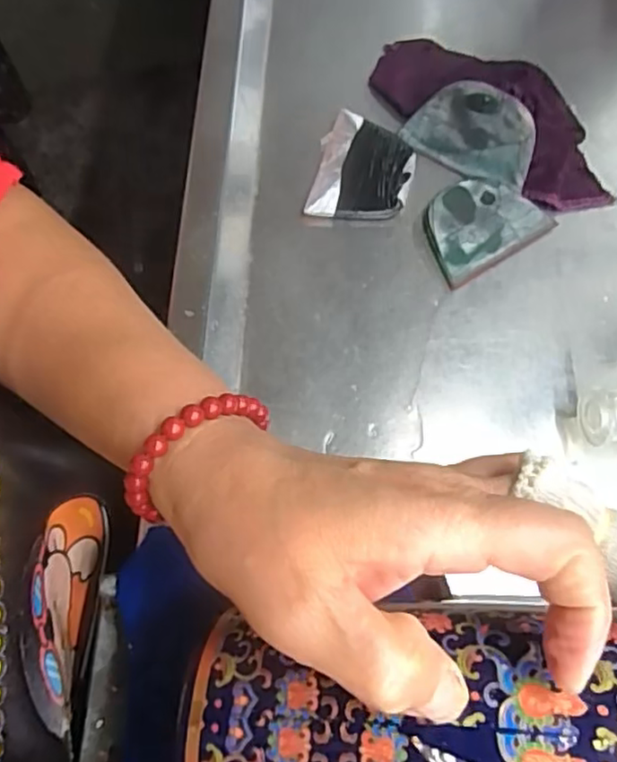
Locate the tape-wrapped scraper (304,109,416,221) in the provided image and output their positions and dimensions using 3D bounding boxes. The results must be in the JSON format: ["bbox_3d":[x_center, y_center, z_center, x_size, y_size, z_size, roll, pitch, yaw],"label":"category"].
[{"bbox_3d":[0.036,-0.138,0.406,0.061,0.011,0.080,11,69,5],"label":"tape-wrapped scraper"}]

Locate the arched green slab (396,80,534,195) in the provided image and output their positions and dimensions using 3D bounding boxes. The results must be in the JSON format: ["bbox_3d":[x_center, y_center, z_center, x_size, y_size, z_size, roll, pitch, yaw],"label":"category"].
[{"bbox_3d":[0.108,-0.164,0.408,0.083,0.008,0.055,29,104,13],"label":"arched green slab"}]

